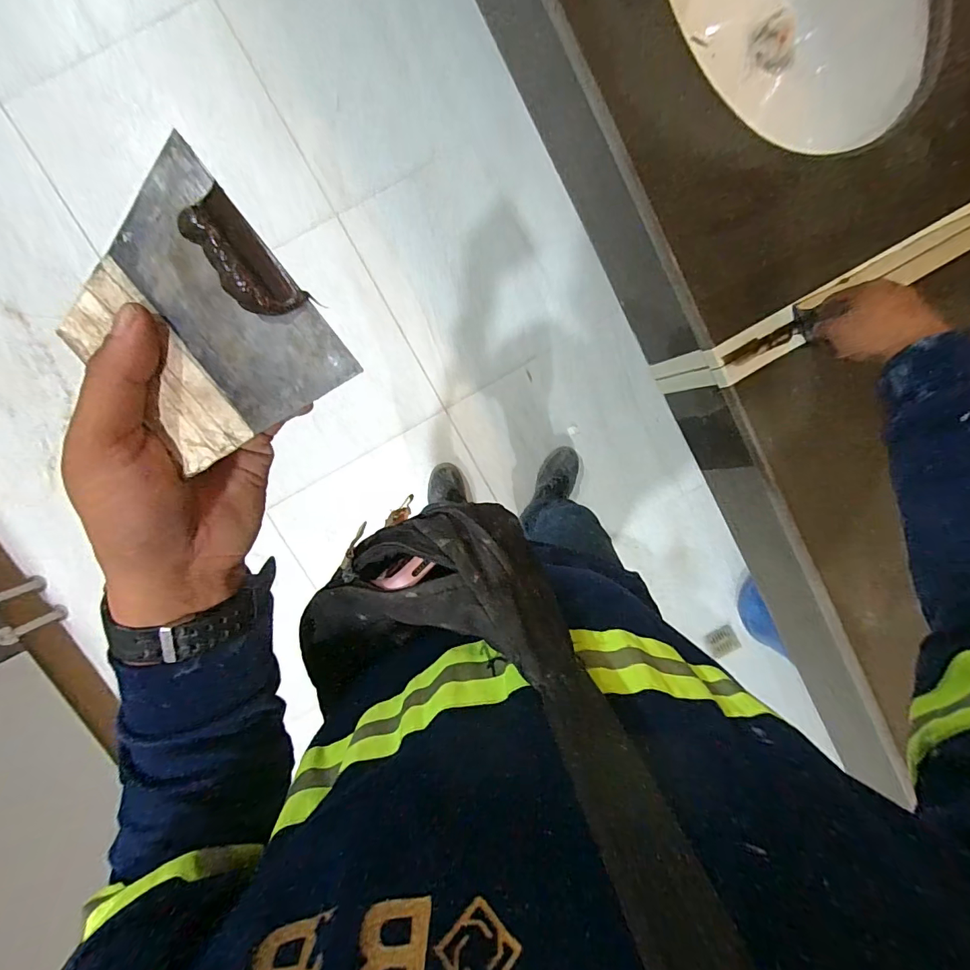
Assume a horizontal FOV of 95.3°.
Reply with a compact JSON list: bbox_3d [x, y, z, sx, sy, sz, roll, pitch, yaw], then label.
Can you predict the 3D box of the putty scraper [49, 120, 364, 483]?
[{"bbox_3d":[-0.119,-0.062,0.183,0.094,0.011,0.104,-40,95,14],"label":"putty scraper"}]

